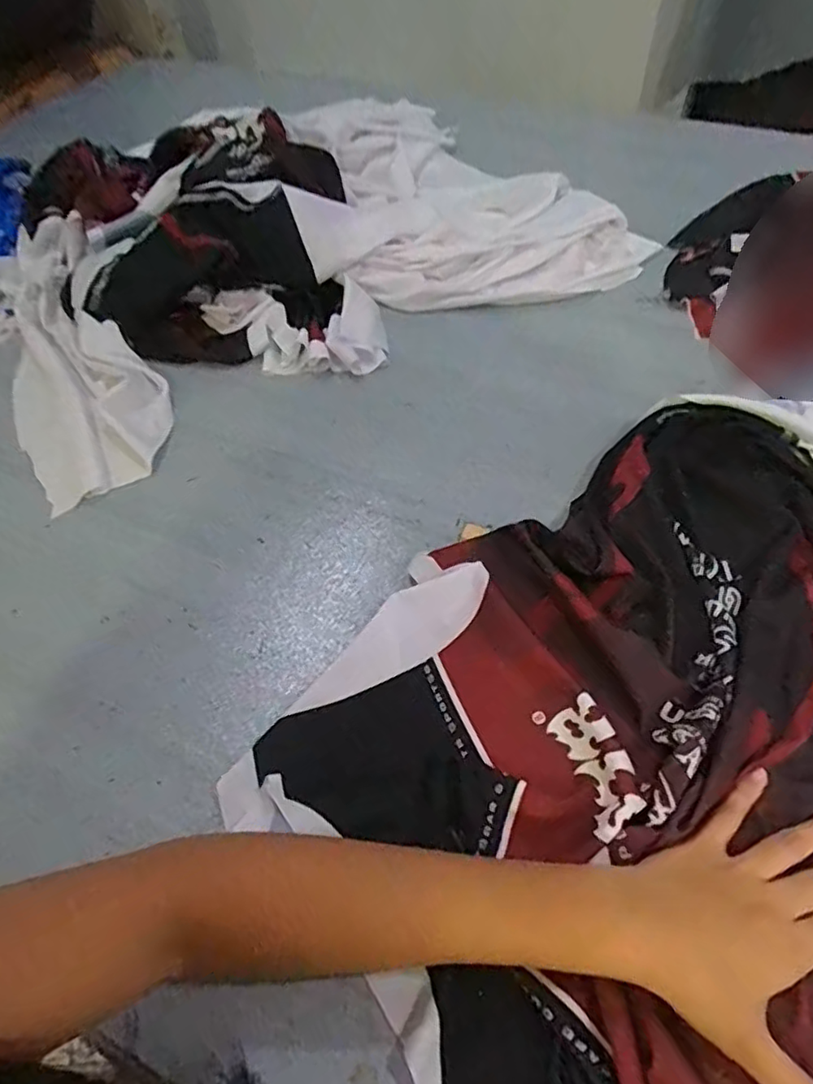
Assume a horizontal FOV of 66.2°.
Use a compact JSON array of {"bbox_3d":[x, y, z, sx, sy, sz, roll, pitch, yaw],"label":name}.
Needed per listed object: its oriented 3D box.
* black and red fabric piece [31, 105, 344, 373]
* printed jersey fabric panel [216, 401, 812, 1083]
[{"bbox_3d":[-0.228,-0.329,0.672,0.299,0.119,0.278,-7,54,-1],"label":"black and red fabric piece"},{"bbox_3d":[0.178,0.082,0.396,0.542,0.031,0.334,-39,61,-22],"label":"printed jersey fabric panel"}]

